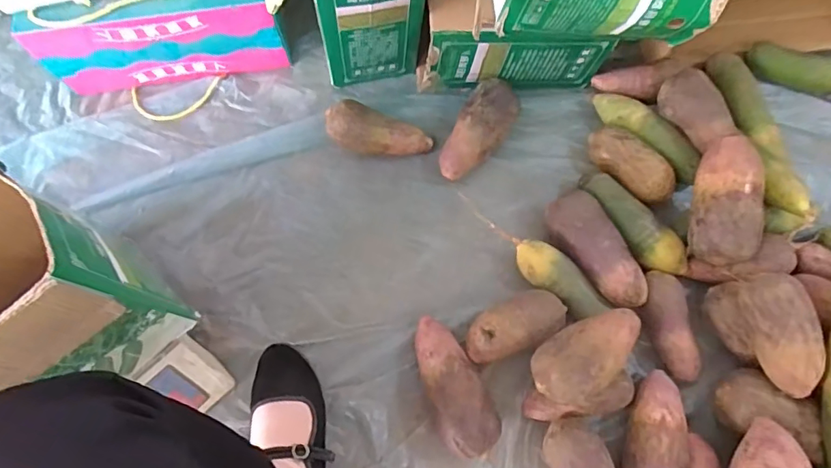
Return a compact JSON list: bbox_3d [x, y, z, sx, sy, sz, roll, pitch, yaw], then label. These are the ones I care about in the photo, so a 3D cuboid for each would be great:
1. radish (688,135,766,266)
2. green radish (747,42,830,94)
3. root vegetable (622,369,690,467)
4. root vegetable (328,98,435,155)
[{"bbox_3d":[0.397,-0.040,0.640,0.071,0.081,0.159,8,74,2],"label":"radish"},{"bbox_3d":[0.619,-0.258,0.767,0.196,0.050,0.052,15,74,4],"label":"green radish"},{"bbox_3d":[0.298,0.268,0.609,0.076,0.067,0.188,15,74,4],"label":"root vegetable"},{"bbox_3d":[-0.058,-0.146,0.730,0.155,0.062,0.074,21,75,5],"label":"root vegetable"}]

